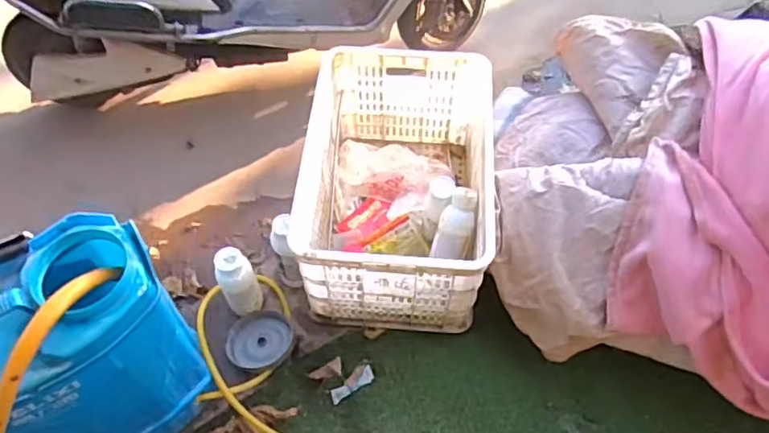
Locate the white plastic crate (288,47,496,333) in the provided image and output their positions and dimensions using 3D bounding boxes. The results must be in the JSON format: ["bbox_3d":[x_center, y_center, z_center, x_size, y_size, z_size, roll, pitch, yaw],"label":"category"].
[{"bbox_3d":[0.029,-0.071,1.277,0.375,0.280,0.550,4,57,0],"label":"white plastic crate"}]

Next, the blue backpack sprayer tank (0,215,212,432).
[{"bbox_3d":[-0.504,0.224,0.932,0.368,0.454,0.219,-28,62,-18],"label":"blue backpack sprayer tank"}]

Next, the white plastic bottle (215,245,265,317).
[{"bbox_3d":[-0.299,0.136,1.202,0.081,0.172,0.075,-21,60,-15],"label":"white plastic bottle"}]

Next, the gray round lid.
[{"bbox_3d":[-0.251,0.253,1.219,0.142,0.027,0.123,-9,53,16],"label":"gray round lid"}]

